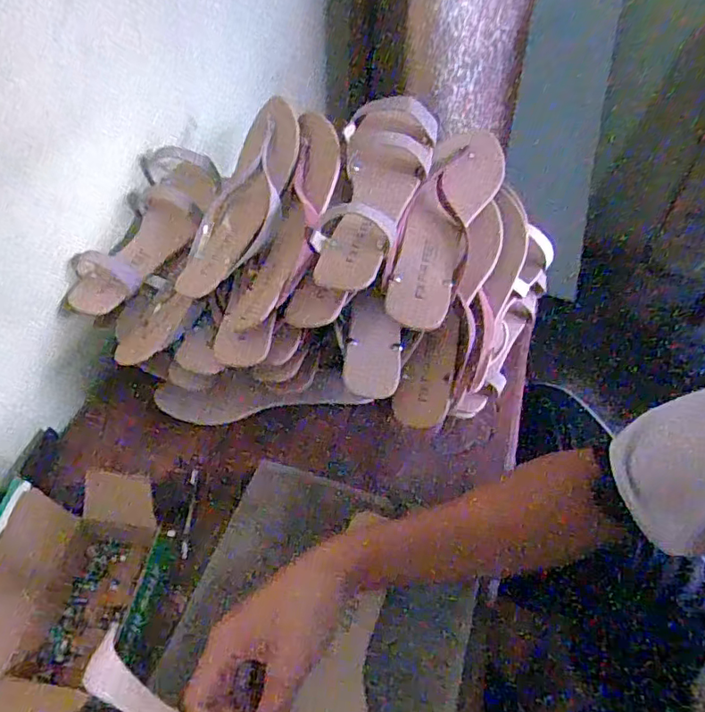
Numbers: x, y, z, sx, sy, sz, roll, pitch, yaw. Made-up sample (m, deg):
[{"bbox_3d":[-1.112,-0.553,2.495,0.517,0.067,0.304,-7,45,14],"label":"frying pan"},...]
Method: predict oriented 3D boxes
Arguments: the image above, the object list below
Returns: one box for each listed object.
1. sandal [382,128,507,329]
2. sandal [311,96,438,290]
[{"bbox_3d":[0.087,-0.129,0.505,0.068,0.048,0.225,20,71,11],"label":"sandal"},{"bbox_3d":[0.018,-0.153,0.492,0.087,0.052,0.202,14,64,6],"label":"sandal"}]

